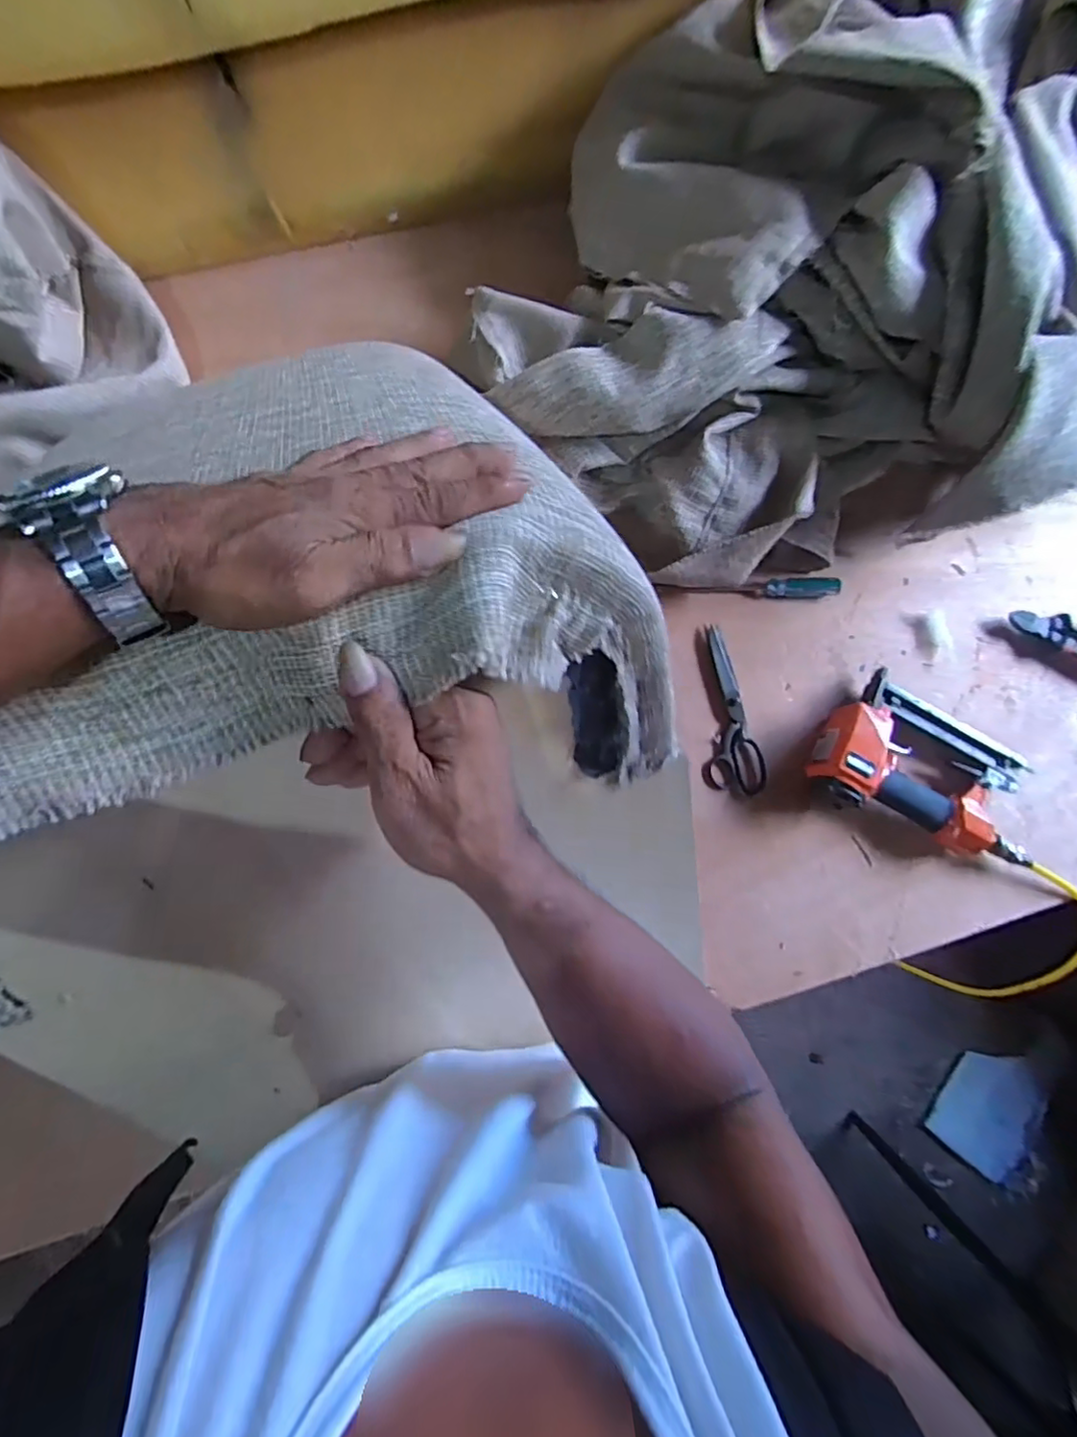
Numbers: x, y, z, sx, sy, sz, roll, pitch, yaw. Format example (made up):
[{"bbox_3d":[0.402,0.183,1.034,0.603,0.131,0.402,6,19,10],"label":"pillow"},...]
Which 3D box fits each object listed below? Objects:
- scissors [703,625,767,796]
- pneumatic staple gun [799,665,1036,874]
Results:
[{"bbox_3d":[0.223,-0.012,0.688,0.067,0.013,0.189,2,80,-2],"label":"scissors"},{"bbox_3d":[0.433,0.051,0.666,0.246,0.067,0.157,22,80,1],"label":"pneumatic staple gun"}]

